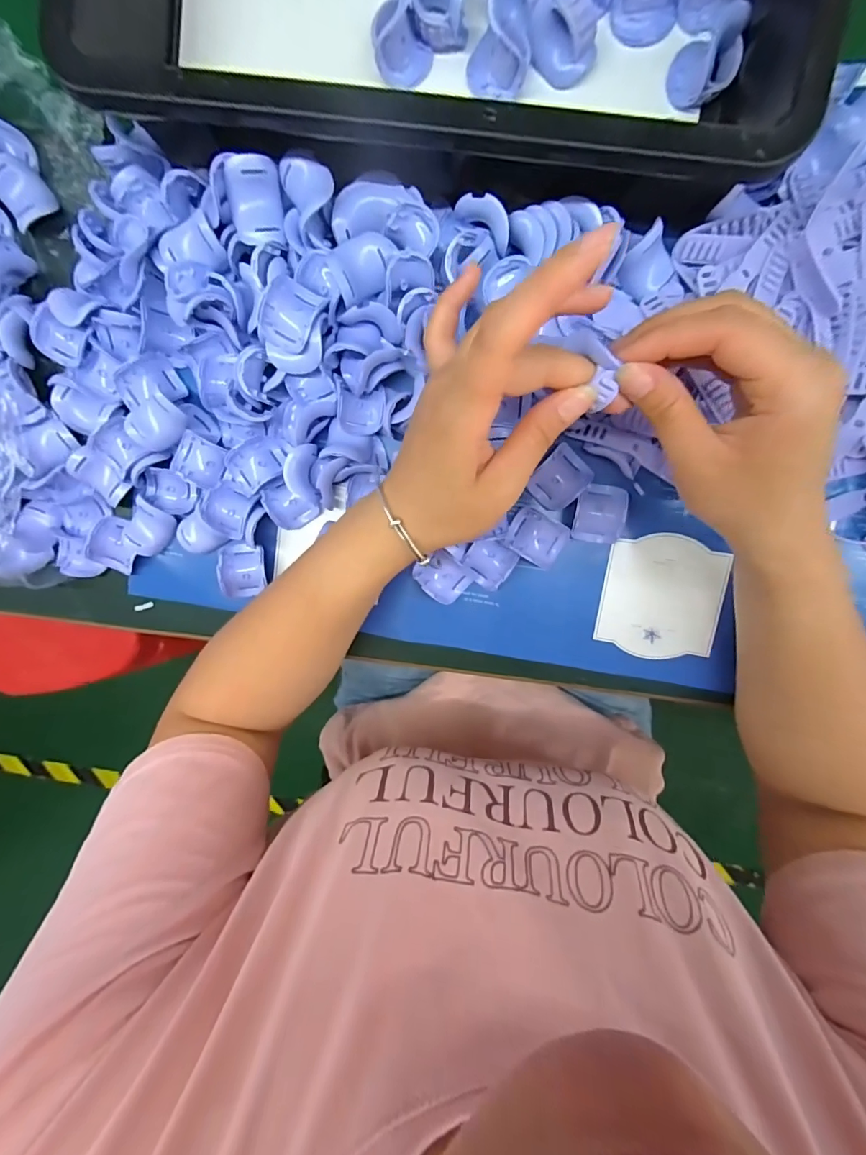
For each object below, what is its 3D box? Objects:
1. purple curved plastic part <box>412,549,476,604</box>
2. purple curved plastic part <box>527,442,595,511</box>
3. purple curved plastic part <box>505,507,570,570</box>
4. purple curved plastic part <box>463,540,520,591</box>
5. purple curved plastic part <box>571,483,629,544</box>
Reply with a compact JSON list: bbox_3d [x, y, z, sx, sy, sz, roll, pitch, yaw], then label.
[{"bbox_3d":[0.007,0.000,0.314,0.033,0.018,0.029,43,99,-2],"label":"purple curved plastic part"},{"bbox_3d":[0.083,-0.063,0.302,0.030,0.006,0.037,42,99,-1],"label":"purple curved plastic part"},{"bbox_3d":[0.069,-0.026,0.307,0.037,0.014,0.031,32,99,0],"label":"purple curved plastic part"},{"bbox_3d":[0.038,-0.010,0.311,0.030,0.014,0.033,31,99,0],"label":"purple curved plastic part"},{"bbox_3d":[0.108,-0.041,0.300,0.030,0.017,0.037,10,98,3],"label":"purple curved plastic part"}]

